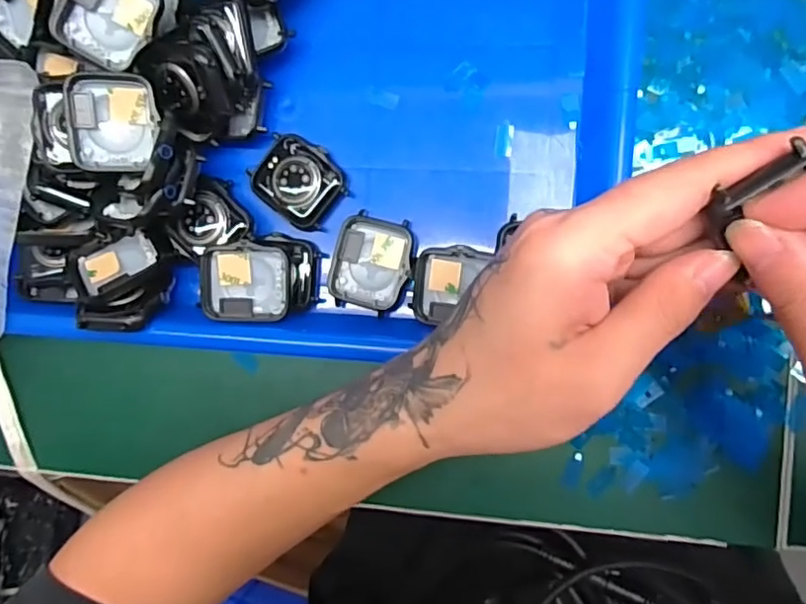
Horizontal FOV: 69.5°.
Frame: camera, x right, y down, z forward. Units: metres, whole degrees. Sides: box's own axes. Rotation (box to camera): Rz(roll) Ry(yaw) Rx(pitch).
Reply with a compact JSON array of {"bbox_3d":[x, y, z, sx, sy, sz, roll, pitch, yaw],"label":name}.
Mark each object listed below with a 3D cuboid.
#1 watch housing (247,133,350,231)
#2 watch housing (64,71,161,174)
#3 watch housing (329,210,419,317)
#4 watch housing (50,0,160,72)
[{"bbox_3d":[-0.053,-0.061,0.294,0.043,0.013,0.037,38,96,7],"label":"watch housing"},{"bbox_3d":[-0.130,-0.081,0.261,0.037,0.013,0.042,-2,99,-17],"label":"watch housing"},{"bbox_3d":[-0.015,-0.019,0.292,0.038,0.013,0.046,12,93,9],"label":"watch housing"},{"bbox_3d":[-0.132,-0.128,0.260,0.038,0.009,0.043,22,94,-17],"label":"watch housing"}]

